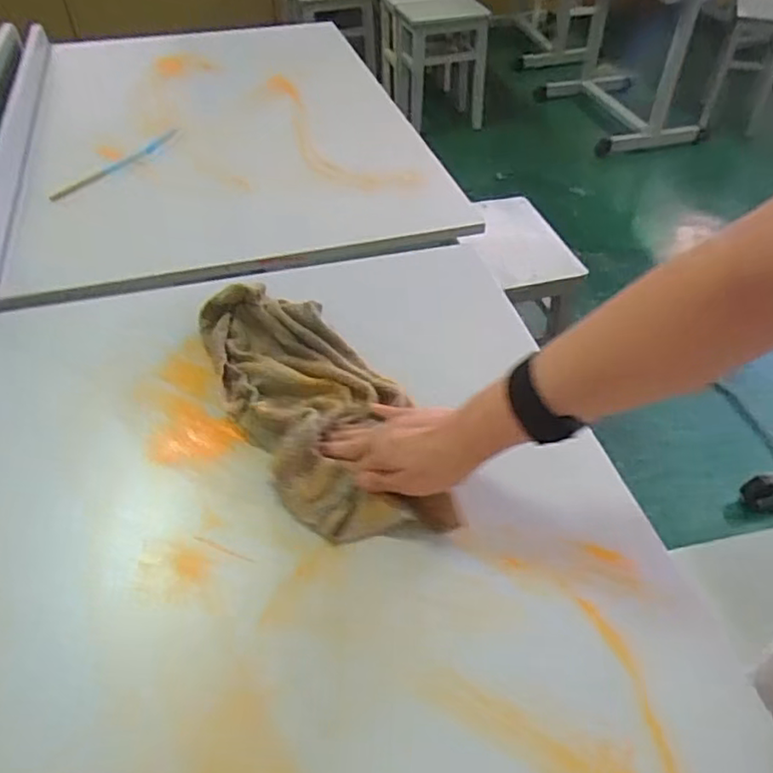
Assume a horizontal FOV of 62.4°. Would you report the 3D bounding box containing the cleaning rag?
[{"bbox_3d":[-0.070,0.010,0.600,0.138,0.034,0.341,-23,51,-18],"label":"cleaning rag"}]

